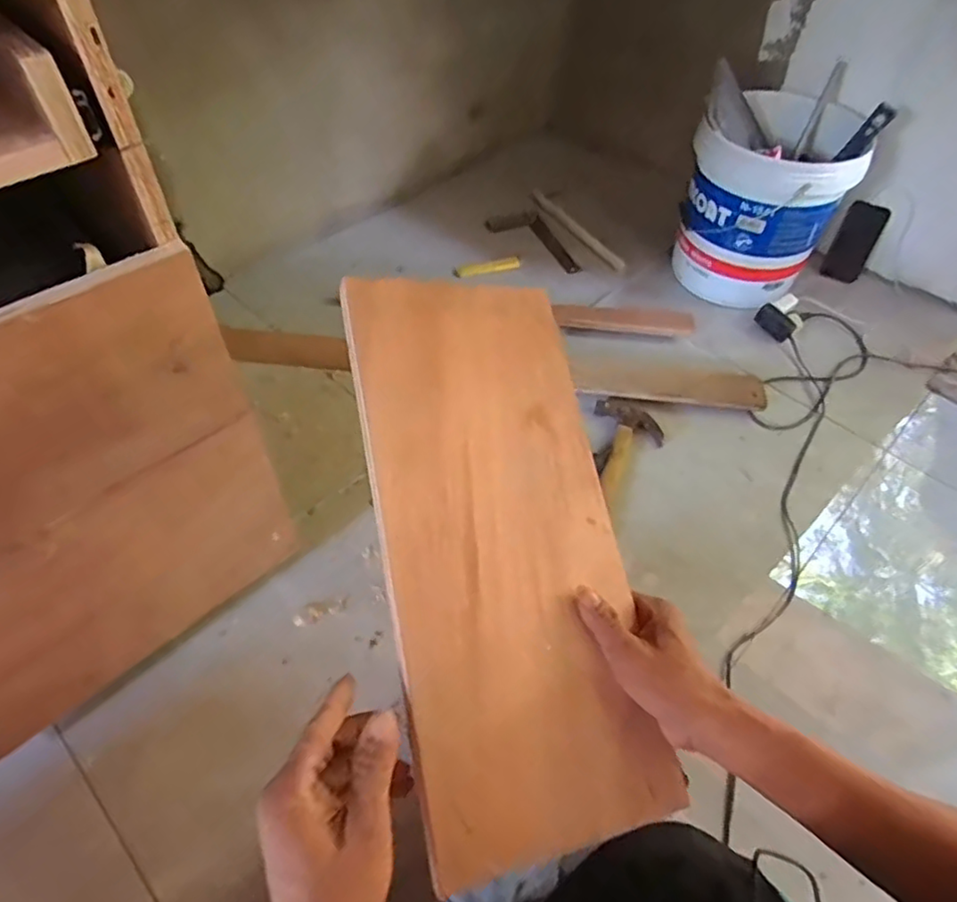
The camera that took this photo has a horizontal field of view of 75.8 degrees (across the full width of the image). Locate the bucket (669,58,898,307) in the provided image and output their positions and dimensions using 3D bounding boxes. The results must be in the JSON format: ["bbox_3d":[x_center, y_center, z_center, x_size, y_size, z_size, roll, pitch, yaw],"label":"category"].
[{"bbox_3d":[0.597,-0.555,1.282,0.299,0.347,0.371,22,54,15],"label":"bucket"}]

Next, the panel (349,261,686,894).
[{"bbox_3d":[0.017,0.054,0.468,0.184,0.014,0.430,-3,68,-26],"label":"panel"}]

